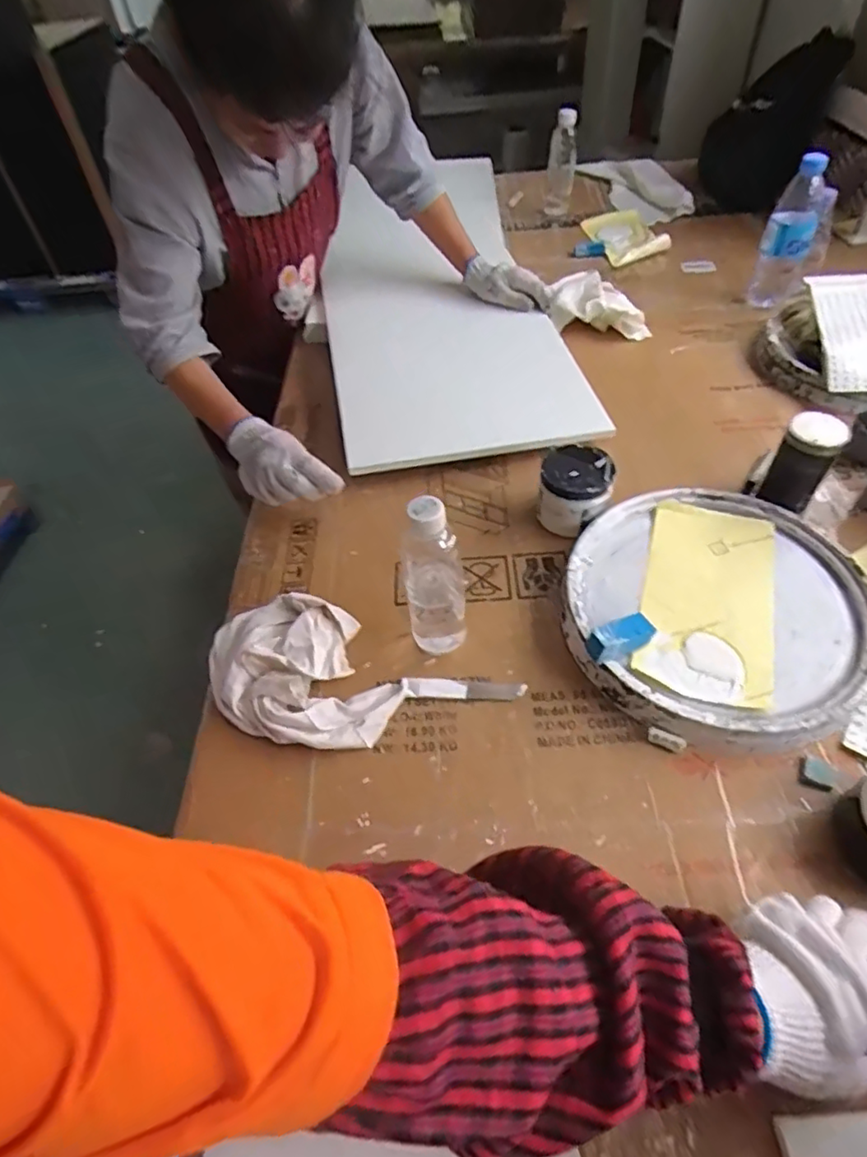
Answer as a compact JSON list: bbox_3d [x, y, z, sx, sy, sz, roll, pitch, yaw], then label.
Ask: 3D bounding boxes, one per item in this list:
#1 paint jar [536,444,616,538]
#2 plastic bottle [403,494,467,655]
[{"bbox_3d":[0.163,-0.100,0.707,0.086,0.077,0.084,10,54,11],"label":"paint jar"},{"bbox_3d":[-0.001,-0.004,0.575,0.055,0.189,0.062,-7,53,-1],"label":"plastic bottle"}]

